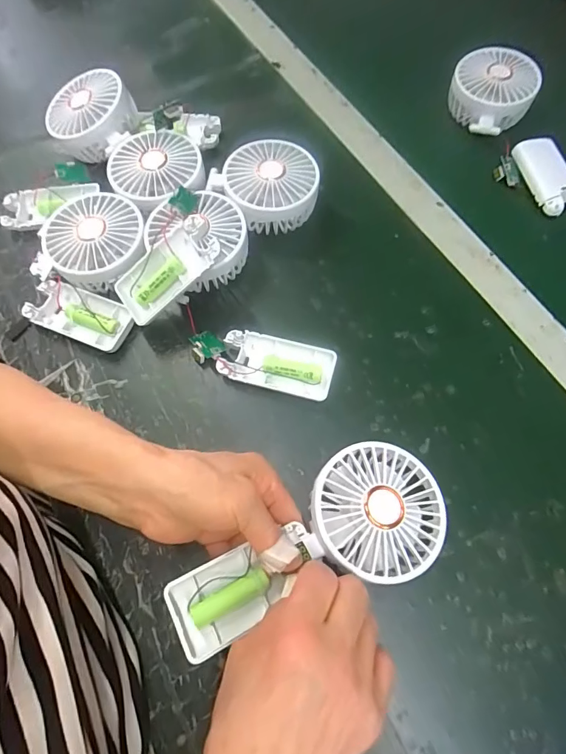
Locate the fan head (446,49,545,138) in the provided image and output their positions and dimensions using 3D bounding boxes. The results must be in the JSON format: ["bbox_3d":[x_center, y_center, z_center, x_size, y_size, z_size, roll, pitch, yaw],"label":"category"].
[{"bbox_3d":[0.224,-0.308,0.456,0.083,0.034,0.090,-1,68,1],"label":"fan head"}]

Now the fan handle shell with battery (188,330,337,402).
[{"bbox_3d":[-0.017,-0.012,0.356,0.116,0.016,0.044,13,69,7],"label":"fan handle shell with battery"}]

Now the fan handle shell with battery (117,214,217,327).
[{"bbox_3d":[-0.092,-0.084,0.344,0.094,0.018,0.041,-39,71,11],"label":"fan handle shell with battery"}]

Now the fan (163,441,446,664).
[{"bbox_3d":[0.020,0.104,0.265,0.177,0.027,0.080,-23,69,-13],"label":"fan"}]

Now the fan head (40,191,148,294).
[{"bbox_3d":[-0.163,-0.118,0.378,0.085,0.035,0.084,-1,68,1],"label":"fan head"}]

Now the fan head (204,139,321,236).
[{"bbox_3d":[-0.015,-0.173,0.399,0.094,0.046,0.087,-26,70,-9],"label":"fan head"}]

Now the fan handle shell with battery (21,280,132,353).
[{"bbox_3d":[-0.176,-0.053,0.373,0.093,0.015,0.045,21,70,9],"label":"fan handle shell with battery"}]

